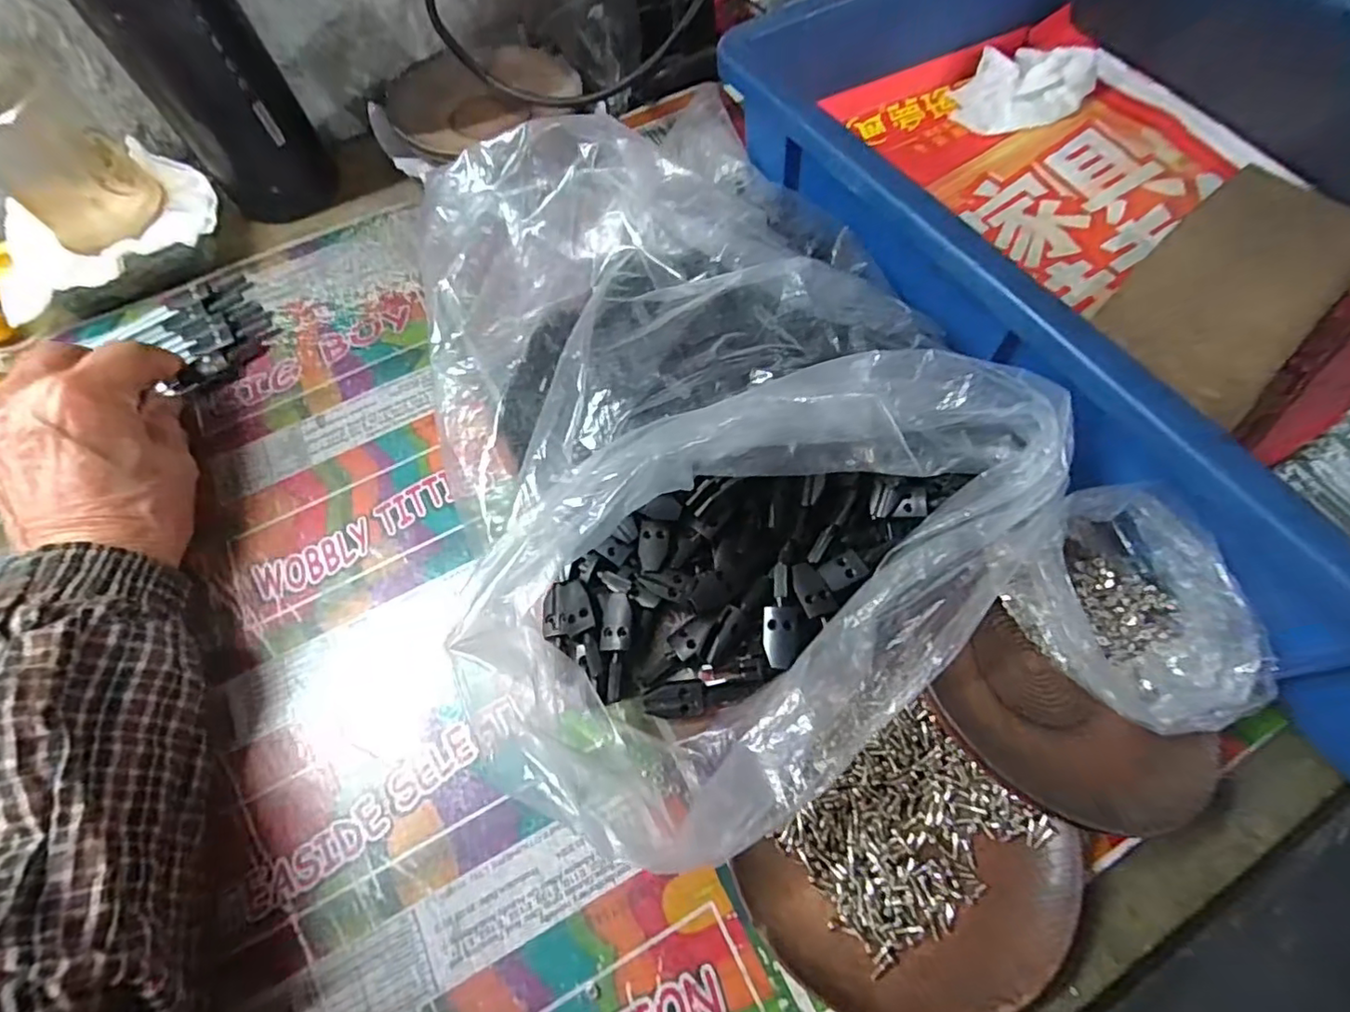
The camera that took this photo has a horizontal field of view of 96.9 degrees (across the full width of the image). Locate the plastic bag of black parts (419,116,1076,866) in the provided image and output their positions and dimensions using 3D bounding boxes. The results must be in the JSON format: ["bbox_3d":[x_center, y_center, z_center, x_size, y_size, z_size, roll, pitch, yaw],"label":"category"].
[{"bbox_3d":[0.006,-0.043,0.253,0.213,0.072,0.290,-25,66,-9],"label":"plastic bag of black parts"}]

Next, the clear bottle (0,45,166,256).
[{"bbox_3d":[-0.326,-0.186,0.311,0.065,0.078,0.059,41,73,19],"label":"clear bottle"}]

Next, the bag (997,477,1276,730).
[{"bbox_3d":[0.161,0.037,0.218,0.056,0.044,0.088,-19,65,-6],"label":"bag"}]

